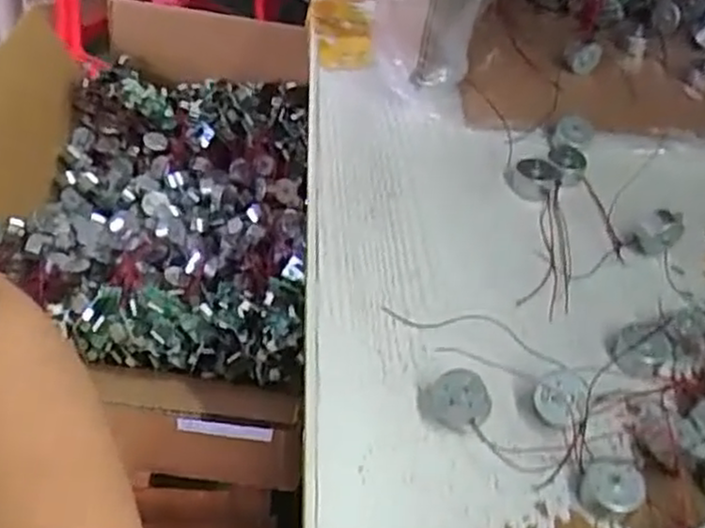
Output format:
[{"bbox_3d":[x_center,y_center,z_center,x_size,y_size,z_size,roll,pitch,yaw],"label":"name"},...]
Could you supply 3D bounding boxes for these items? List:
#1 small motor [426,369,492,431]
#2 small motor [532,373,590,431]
[{"bbox_3d":[0.046,0.059,0.321,0.026,0.019,0.021,30,51,21],"label":"small motor"},{"bbox_3d":[0.090,0.059,0.324,0.021,0.015,0.019,11,47,6],"label":"small motor"}]

